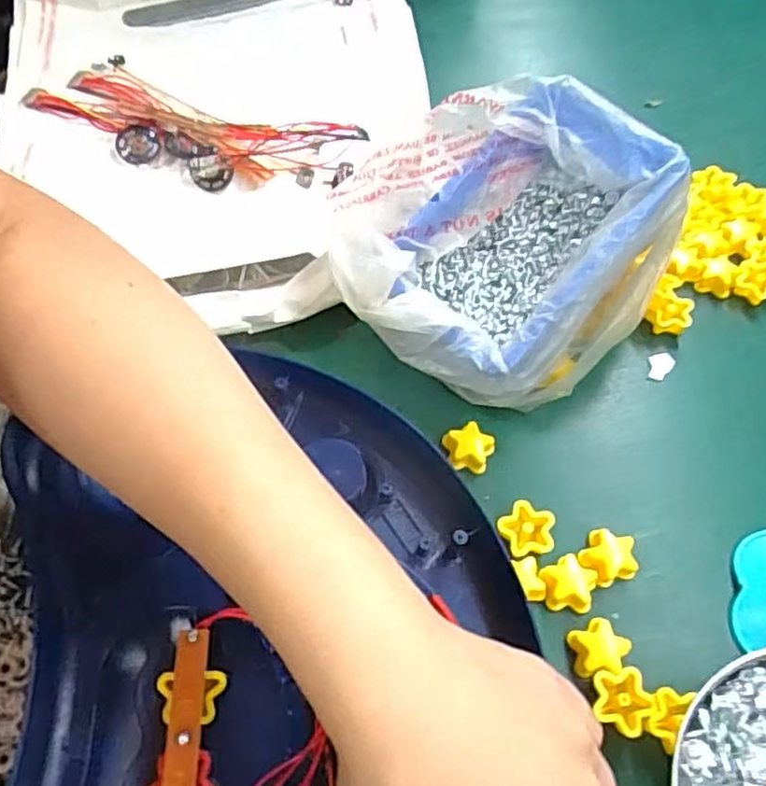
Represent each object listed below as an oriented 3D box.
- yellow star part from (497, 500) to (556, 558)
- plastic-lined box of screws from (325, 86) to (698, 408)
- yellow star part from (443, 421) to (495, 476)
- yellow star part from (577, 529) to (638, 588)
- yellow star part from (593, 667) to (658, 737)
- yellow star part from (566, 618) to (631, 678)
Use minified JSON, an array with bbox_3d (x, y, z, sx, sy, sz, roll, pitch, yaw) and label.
[{"bbox_3d":[0.070,0.068,0.334,0.026,0.017,0.025,-8,61,-6],"label":"yellow star part"},{"bbox_3d":[0.062,-0.075,0.367,0.169,0.093,0.145,-31,65,-17],"label":"plastic-lined box of screws"},{"bbox_3d":[0.046,0.030,0.356,0.026,0.014,0.024,-17,62,-11],"label":"yellow star part"},{"bbox_3d":[0.108,0.079,0.327,0.026,0.013,0.024,-13,61,-8],"label":"yellow star part"},{"bbox_3d":[0.102,0.131,0.292,0.025,0.010,0.025,26,63,13],"label":"yellow star part"},{"bbox_3d":[0.097,0.115,0.305,0.025,0.012,0.023,-4,61,-3],"label":"yellow star part"}]

